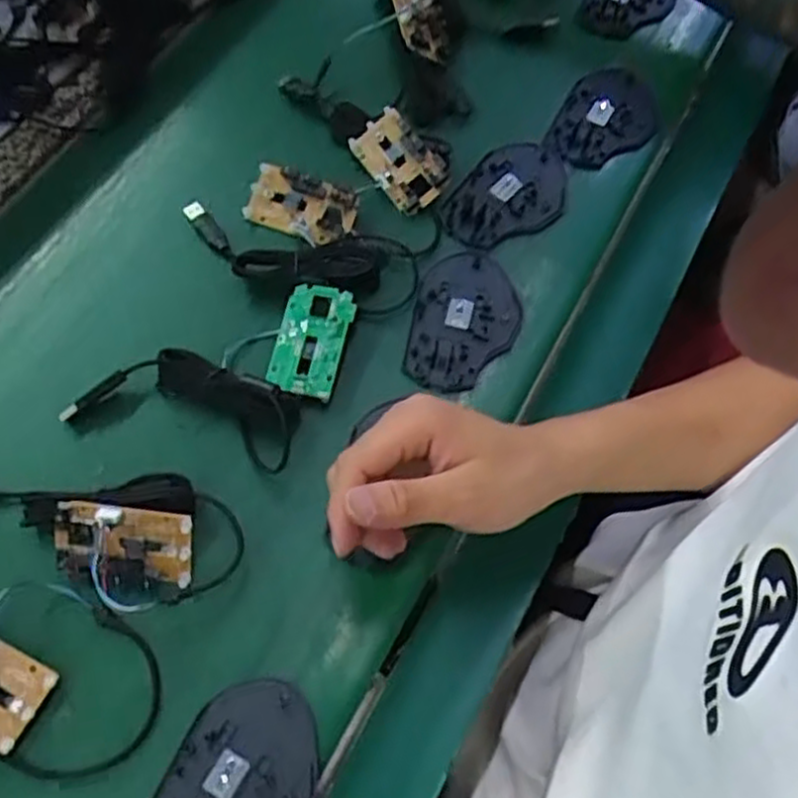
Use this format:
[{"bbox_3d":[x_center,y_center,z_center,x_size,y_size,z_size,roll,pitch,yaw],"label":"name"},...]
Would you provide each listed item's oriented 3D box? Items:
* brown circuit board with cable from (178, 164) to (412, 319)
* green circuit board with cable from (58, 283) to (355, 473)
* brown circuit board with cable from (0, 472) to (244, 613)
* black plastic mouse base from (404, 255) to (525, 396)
[{"bbox_3d":[-0.070,-0.117,0.549,0.173,0.022,0.089,20,65,11],"label":"brown circuit board with cable"},{"bbox_3d":[-0.114,-0.029,0.507,0.145,0.021,0.138,19,65,10],"label":"green circuit board with cable"},{"bbox_3d":[-0.187,0.062,0.453,0.202,0.034,0.080,24,64,10],"label":"brown circuit board with cable"},{"bbox_3d":[0.045,-0.054,0.522,0.071,0.004,0.108,9,64,6],"label":"black plastic mouse base"}]

